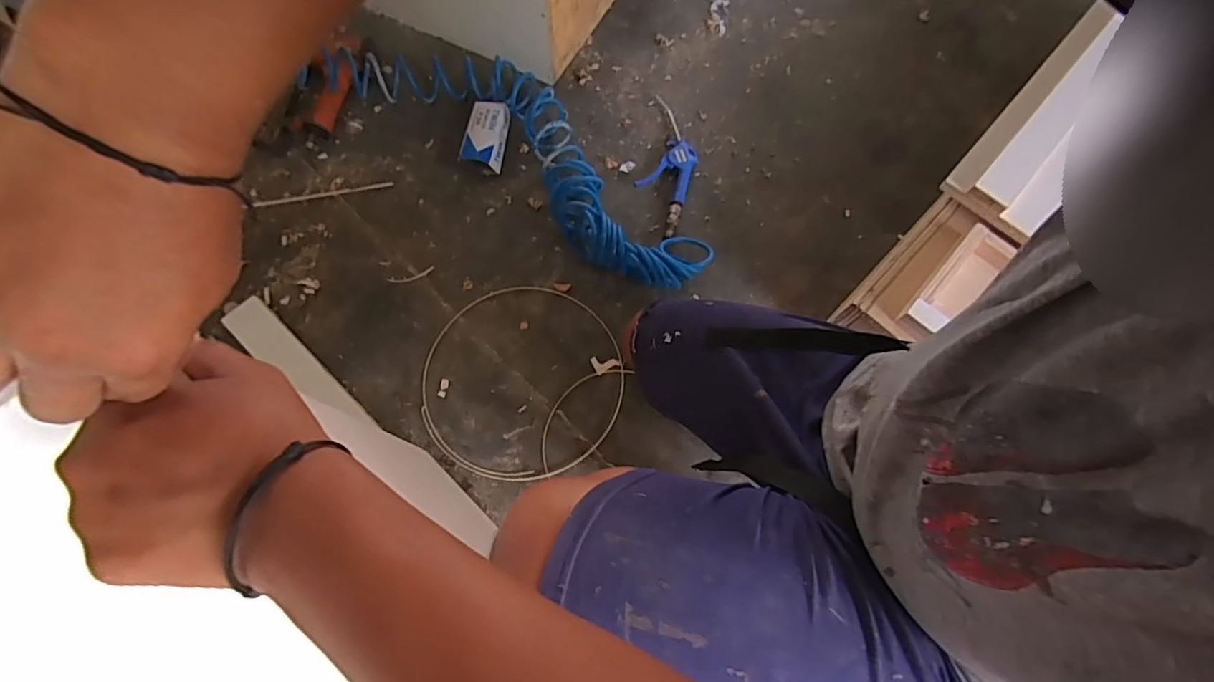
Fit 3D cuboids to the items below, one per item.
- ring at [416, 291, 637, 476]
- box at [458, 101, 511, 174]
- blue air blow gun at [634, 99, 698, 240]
[{"bbox_3d":[-0.126,0.057,0.812,0.300,0.012,0.301,1,71,-2],"label":"ring"},{"bbox_3d":[-0.211,-0.360,0.944,0.075,0.031,0.124,10,71,2],"label":"box"},{"bbox_3d":[0.107,-0.311,0.947,0.093,0.023,0.280,16,71,4],"label":"blue air blow gun"}]

